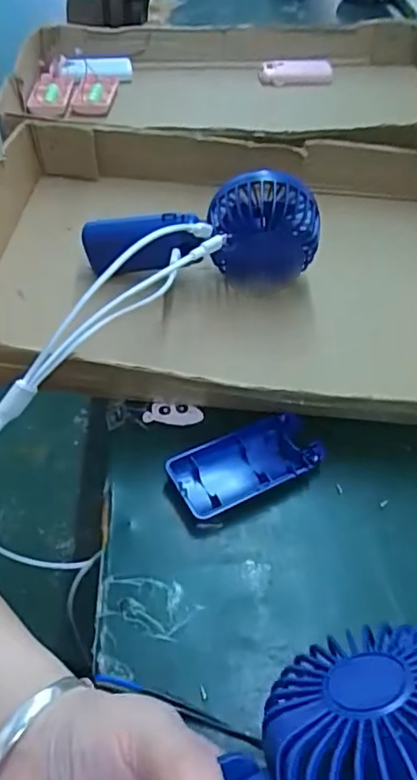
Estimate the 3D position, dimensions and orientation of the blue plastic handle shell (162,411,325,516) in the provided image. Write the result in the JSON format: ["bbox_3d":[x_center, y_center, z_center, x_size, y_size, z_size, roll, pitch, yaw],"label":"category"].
[{"bbox_3d":[0.022,0.046,0.364,0.091,0.019,0.045,-19,51,-16],"label":"blue plastic handle shell"}]

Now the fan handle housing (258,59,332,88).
[{"bbox_3d":[0.116,-0.428,0.783,0.100,0.025,0.032,-5,49,-7],"label":"fan handle housing"}]

